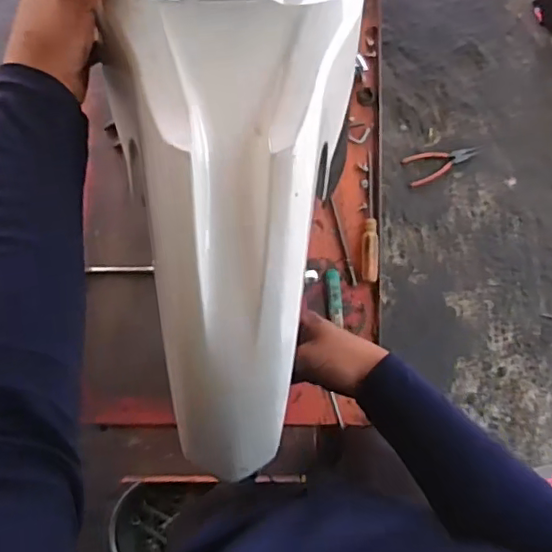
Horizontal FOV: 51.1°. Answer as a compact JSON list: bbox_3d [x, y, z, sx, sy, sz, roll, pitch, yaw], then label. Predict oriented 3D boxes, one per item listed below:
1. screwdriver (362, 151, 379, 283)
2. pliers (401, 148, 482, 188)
[{"bbox_3d":[0.173,-0.108,1.051,0.030,0.028,0.238,2,86,-2],"label":"screwdriver"},{"bbox_3d":[0.436,-0.299,1.514,0.198,0.021,0.081,-17,87,-3],"label":"pliers"}]

